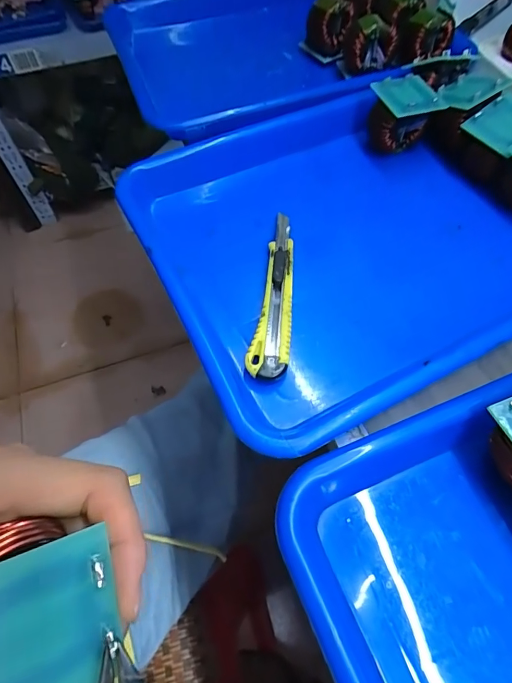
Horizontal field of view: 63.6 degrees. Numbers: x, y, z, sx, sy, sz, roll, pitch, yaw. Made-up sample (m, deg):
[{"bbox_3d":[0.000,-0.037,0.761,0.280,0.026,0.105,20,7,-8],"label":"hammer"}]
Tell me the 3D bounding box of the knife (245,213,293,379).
[{"bbox_3d":[0.016,-0.037,0.279,0.023,0.011,0.137,7,60,5],"label":"knife"}]

